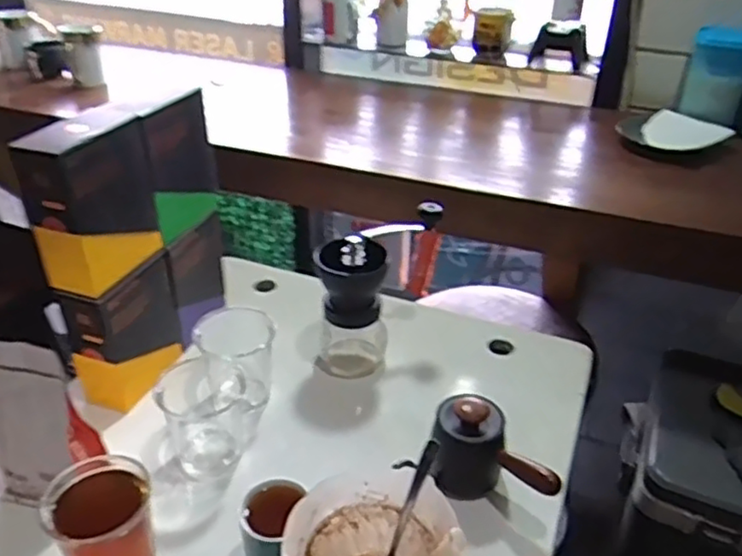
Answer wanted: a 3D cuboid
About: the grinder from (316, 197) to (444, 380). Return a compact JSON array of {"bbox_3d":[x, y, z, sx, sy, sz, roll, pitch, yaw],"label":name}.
[{"bbox_3d":[0.004,0.017,0.857,0.080,0.193,0.156,27,41,33],"label":"grinder"}]

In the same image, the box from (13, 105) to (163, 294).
[{"bbox_3d":[-0.296,-0.081,0.706,0.070,0.168,0.131,10,34,13],"label":"box"}]

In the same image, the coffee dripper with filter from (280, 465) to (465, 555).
[{"bbox_3d":[-0.001,0.199,0.474,0.114,0.088,0.101,0,33,-3],"label":"coffee dripper with filter"}]

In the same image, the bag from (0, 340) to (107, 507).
[{"bbox_3d":[-0.331,0.144,0.653,0.100,0.194,0.046,1,33,0],"label":"bag"}]

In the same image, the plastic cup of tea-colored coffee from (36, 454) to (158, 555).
[{"bbox_3d":[-0.225,0.226,0.574,0.081,0.129,0.074,1,33,-1],"label":"plastic cup of tea-colored coffee"}]

